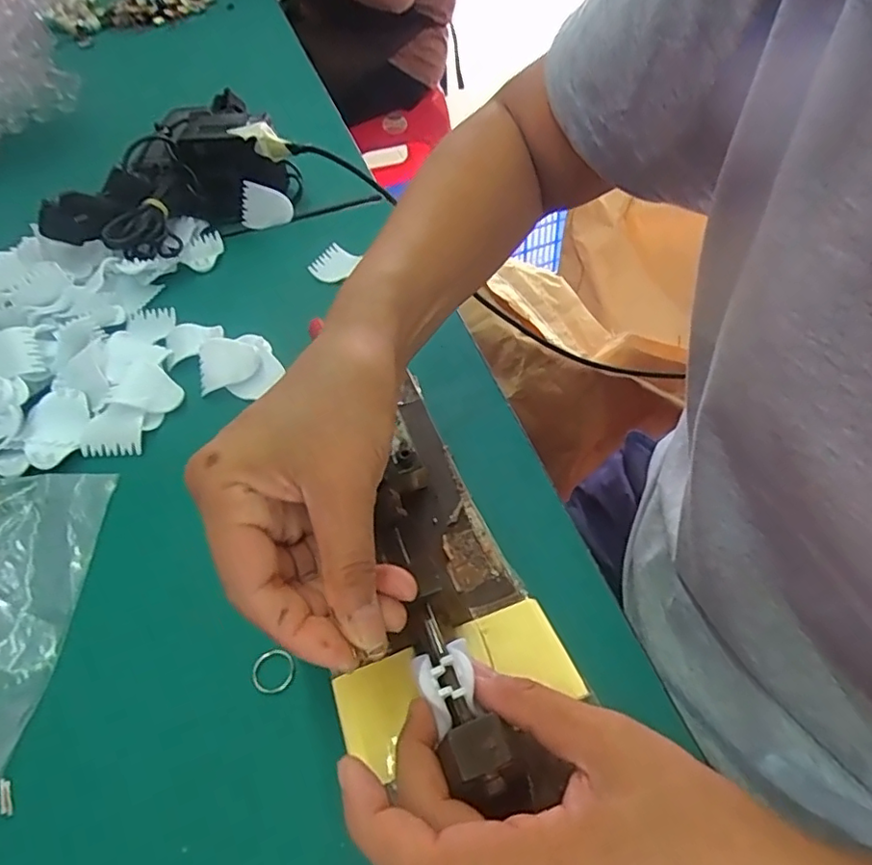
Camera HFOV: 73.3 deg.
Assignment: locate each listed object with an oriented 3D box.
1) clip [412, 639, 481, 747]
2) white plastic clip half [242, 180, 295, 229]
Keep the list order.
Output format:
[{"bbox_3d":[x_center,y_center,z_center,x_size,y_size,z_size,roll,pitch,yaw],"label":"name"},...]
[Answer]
[{"bbox_3d":[0.005,0.102,0.235,0.023,0.014,0.028,-21,51,-12],"label":"clip"},{"bbox_3d":[-0.158,-0.208,0.545,0.047,0.045,0.015,-6,50,0],"label":"white plastic clip half"}]

